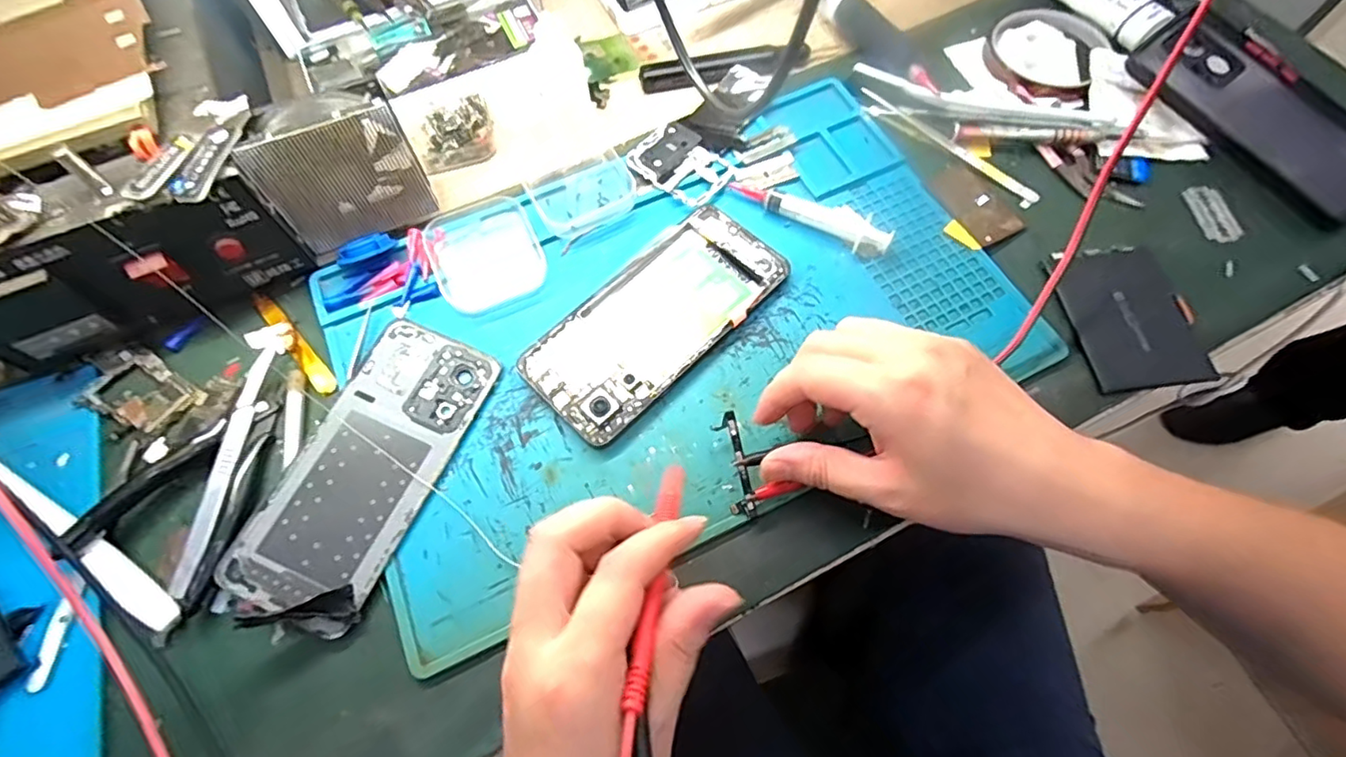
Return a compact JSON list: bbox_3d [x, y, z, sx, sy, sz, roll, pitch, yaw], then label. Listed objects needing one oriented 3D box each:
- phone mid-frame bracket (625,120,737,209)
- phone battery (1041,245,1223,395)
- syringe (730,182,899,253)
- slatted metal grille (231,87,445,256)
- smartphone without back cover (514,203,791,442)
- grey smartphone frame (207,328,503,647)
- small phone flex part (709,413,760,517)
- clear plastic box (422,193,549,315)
[{"bbox_3d":[0.006,-0.144,0.393,0.064,0.004,0.049,39,73,17],"label":"phone mid-frame bracket"},{"bbox_3d":[0.258,-0.037,0.335,0.065,0.008,0.088,-7,66,-2],"label":"phone battery"},{"bbox_3d":[0.085,-0.104,0.369,0.103,0.009,0.025,20,68,10],"label":"syringe"},{"bbox_3d":[-0.190,-0.120,0.344,0.079,0.084,0.026,-26,68,-10],"label":"slatted metal grille"},{"bbox_3d":[-0.009,-0.036,0.342,0.072,0.008,0.157,42,73,18],"label":"smartphone without back cover"},{"bbox_3d":[-0.159,0.046,0.308,0.070,0.009,0.161,21,68,10],"label":"grey smartphone frame"},{"bbox_3d":[0.030,0.044,0.296,0.014,0.004,0.053,-14,91,31],"label":"small phone flex part"},{"bbox_3d":[-0.114,-0.078,0.356,0.063,0.015,0.072,-26,68,-10],"label":"clear plastic box"}]

